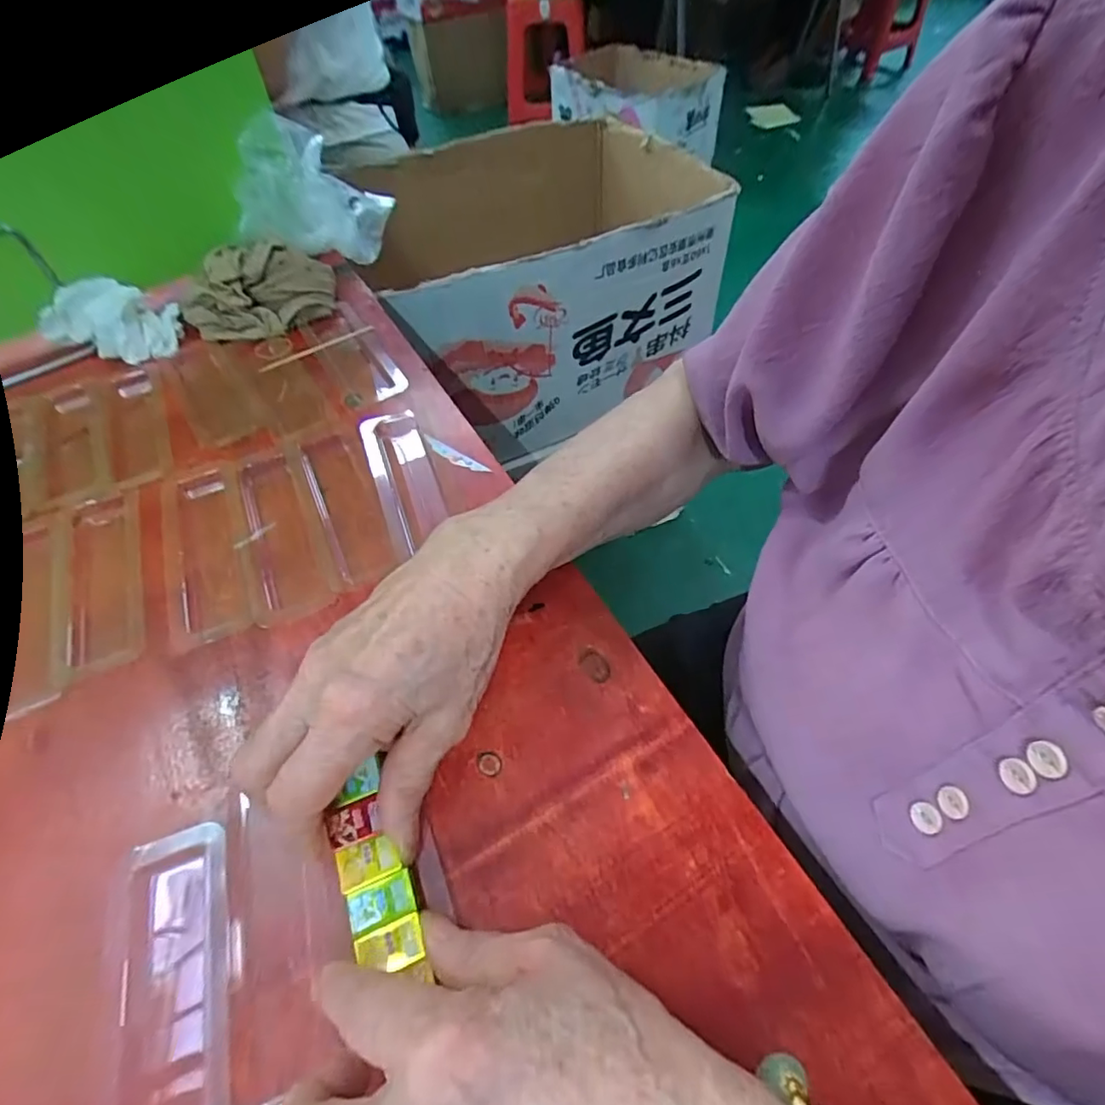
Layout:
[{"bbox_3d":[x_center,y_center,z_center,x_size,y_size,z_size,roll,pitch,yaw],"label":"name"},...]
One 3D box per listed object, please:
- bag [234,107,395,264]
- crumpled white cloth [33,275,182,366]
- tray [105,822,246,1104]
[{"bbox_3d":[-0.220,-0.322,0.517,0.048,0.123,0.132,36,64,24],"label":"bag"},{"bbox_3d":[-0.364,-0.192,0.460,0.104,0.040,0.055,9,56,8],"label":"crumpled white cloth"},{"bbox_3d":[-0.142,0.178,0.210,0.046,0.009,0.136,-17,56,-9],"label":"tray"}]

